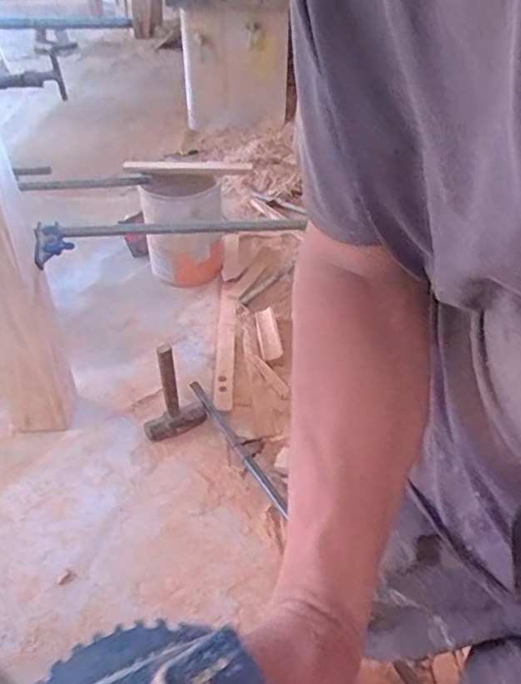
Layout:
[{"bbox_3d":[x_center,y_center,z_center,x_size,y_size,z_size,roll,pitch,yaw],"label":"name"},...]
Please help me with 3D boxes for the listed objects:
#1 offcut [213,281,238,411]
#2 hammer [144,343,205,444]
[{"bbox_3d":[-0.108,0.001,1.879,0.063,0.035,0.577,0,39,-1],"label":"offcut"},{"bbox_3d":[-0.226,0.121,1.507,0.173,0.285,0.052,-19,43,-23],"label":"hammer"}]

